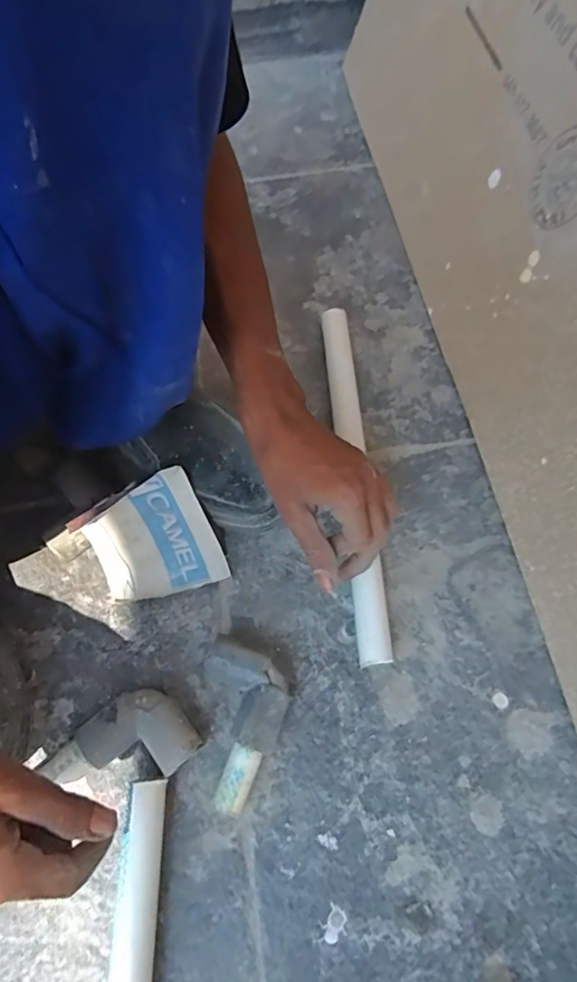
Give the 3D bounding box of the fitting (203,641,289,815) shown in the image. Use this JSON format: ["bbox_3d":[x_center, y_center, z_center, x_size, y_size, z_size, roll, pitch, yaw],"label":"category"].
[{"bbox_3d":[-0.029,0.166,0.389,0.058,0.034,0.112,-10,66,-3],"label":"fitting"}]

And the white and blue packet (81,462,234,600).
[{"bbox_3d":[-0.114,0.041,0.440,0.097,0.017,0.100,-21,108,2],"label":"white and blue packet"}]

